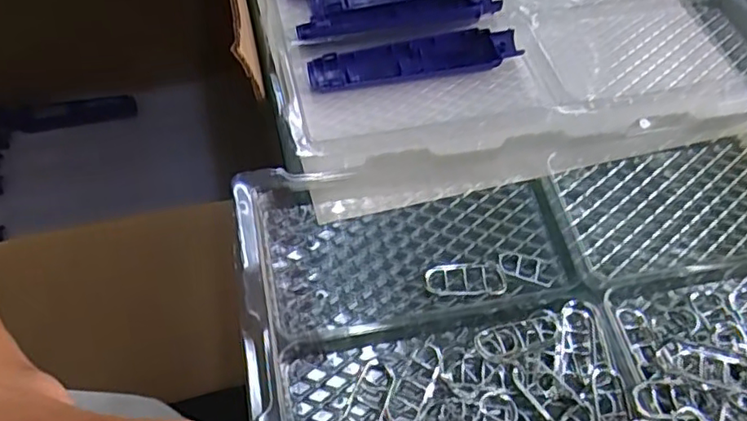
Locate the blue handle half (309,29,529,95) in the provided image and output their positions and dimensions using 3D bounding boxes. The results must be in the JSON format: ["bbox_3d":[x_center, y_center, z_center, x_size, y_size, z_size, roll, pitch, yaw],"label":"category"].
[{"bbox_3d":[0.032,-0.120,0.483,0.165,0.012,0.034,-9,59,-10],"label":"blue handle half"}]

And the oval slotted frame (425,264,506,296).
[{"bbox_3d":[0.060,0.045,0.396,0.052,0.005,0.022,-5,59,-8],"label":"oval slotted frame"}]

